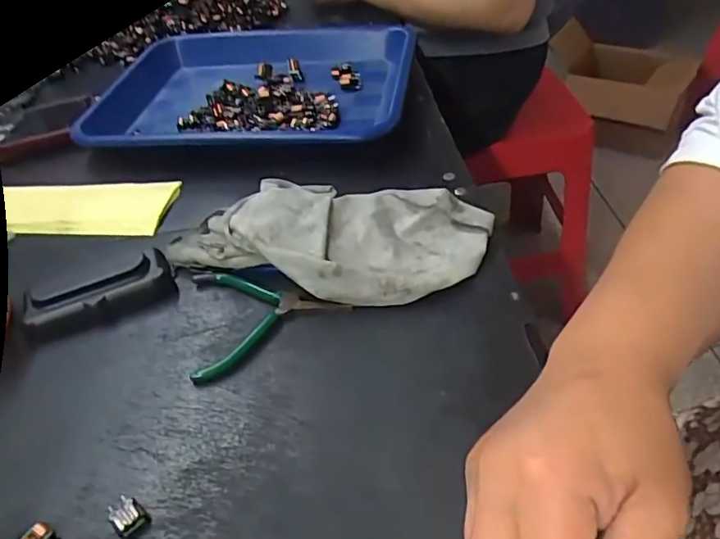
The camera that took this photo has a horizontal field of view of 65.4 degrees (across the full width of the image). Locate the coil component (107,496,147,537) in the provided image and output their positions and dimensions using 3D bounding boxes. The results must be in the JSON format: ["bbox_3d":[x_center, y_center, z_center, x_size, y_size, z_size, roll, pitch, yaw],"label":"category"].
[{"bbox_3d":[-0.125,0.132,0.300,0.016,0.008,0.017,-38,50,-27],"label":"coil component"}]

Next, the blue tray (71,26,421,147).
[{"bbox_3d":[-0.108,-0.191,0.614,0.312,0.055,0.247,-2,43,7],"label":"blue tray"}]

